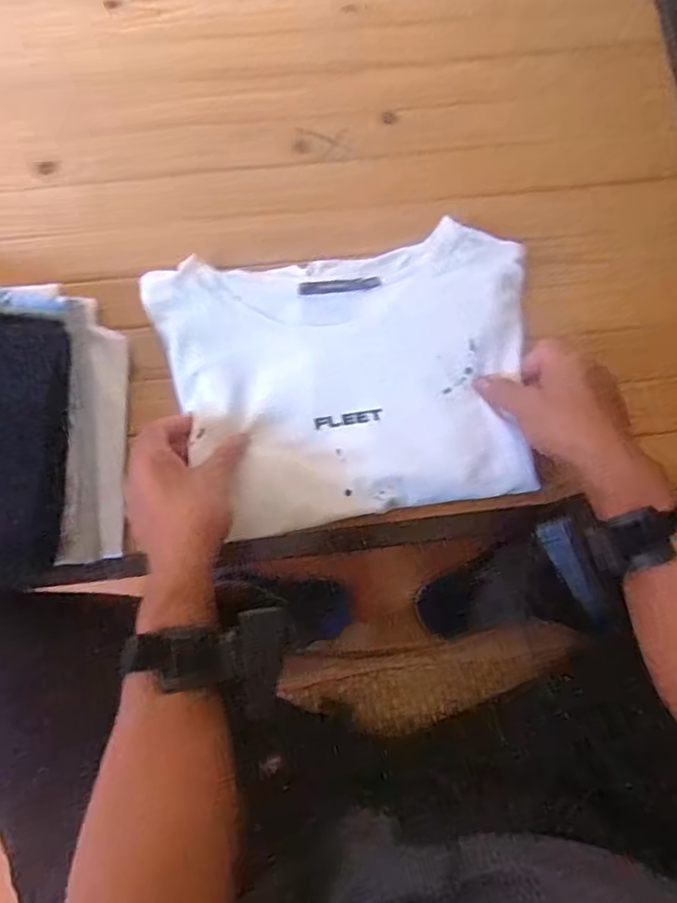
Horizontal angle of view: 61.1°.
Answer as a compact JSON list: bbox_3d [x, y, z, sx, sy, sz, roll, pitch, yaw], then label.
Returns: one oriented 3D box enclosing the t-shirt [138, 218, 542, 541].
[{"bbox_3d":[0.014,-0.063,0.488,0.303,0.016,0.232,-10,79,-2],"label":"t-shirt"}]

